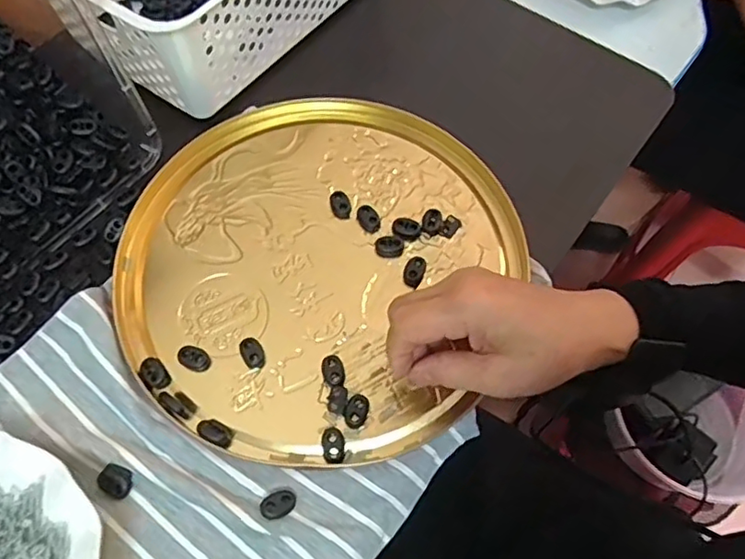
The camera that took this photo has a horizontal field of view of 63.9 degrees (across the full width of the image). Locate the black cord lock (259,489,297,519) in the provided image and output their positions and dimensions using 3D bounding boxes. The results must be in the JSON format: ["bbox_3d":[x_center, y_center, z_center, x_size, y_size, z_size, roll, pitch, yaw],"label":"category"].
[{"bbox_3d":[-0.058,0.138,0.368,0.022,0.005,0.016,-22,66,-12],"label":"black cord lock"}]

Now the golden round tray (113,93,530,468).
[{"bbox_3d":[-0.042,-0.018,0.444,0.269,0.014,0.284,1,63,-2],"label":"golden round tray"}]

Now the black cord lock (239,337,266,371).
[{"bbox_3d":[-0.083,0.051,0.413,0.015,0.005,0.022,-21,66,-12],"label":"black cord lock"}]

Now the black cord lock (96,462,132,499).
[{"bbox_3d":[-0.162,0.127,0.376,0.020,0.009,0.018,21,64,8],"label":"black cord lock"}]

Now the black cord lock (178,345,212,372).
[{"bbox_3d":[-0.123,0.054,0.411,0.022,0.006,0.016,31,66,13],"label":"black cord lock"}]

